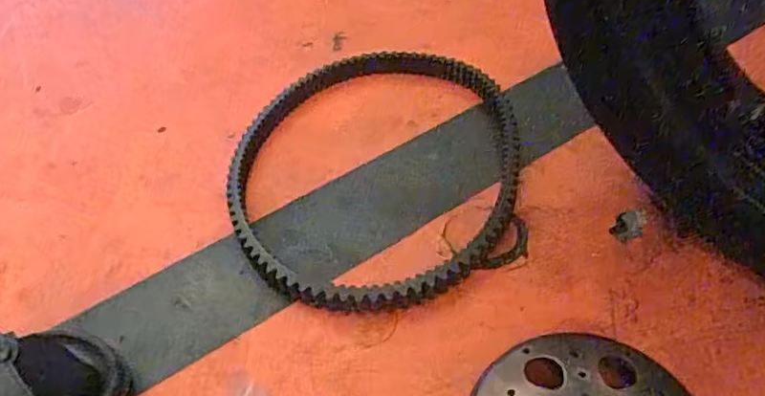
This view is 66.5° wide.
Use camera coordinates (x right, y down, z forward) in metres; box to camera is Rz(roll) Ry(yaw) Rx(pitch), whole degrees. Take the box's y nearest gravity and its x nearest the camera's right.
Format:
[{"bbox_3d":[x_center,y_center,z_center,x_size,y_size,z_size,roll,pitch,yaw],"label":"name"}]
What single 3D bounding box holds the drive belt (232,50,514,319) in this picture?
[{"bbox_3d":[-0.006,-0.038,0.584,0.276,0.028,0.338,5,48,10],"label":"drive belt"}]

